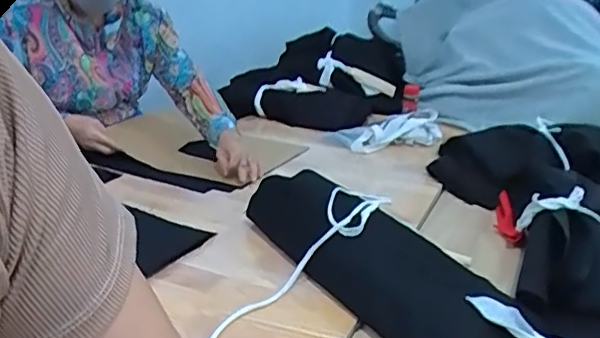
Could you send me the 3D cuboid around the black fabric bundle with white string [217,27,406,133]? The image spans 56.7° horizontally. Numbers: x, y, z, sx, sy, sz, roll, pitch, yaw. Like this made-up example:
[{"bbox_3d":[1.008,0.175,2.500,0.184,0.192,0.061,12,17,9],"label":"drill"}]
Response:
[{"bbox_3d":[0.046,-0.284,1.693,0.521,0.196,0.542,4,21,10],"label":"black fabric bundle with white string"}]

